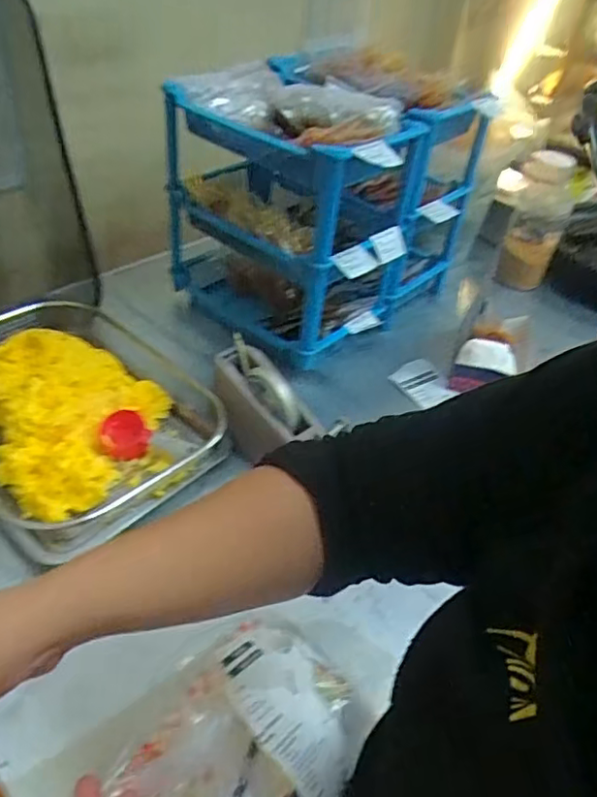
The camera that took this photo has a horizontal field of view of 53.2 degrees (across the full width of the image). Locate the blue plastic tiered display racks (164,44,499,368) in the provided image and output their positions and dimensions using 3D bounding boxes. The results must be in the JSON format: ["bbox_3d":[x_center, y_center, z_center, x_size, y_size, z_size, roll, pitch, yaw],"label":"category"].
[{"bbox_3d":[0.051,-0.322,0.968,0.337,0.343,0.451,32,47,25],"label":"blue plastic tiered display racks"}]

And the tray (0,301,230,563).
[{"bbox_3d":[-0.292,0.014,0.745,0.366,0.065,0.281,33,48,26],"label":"tray"}]

